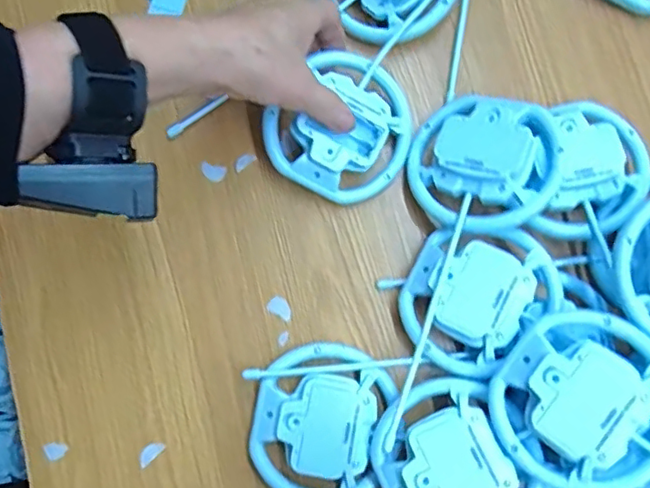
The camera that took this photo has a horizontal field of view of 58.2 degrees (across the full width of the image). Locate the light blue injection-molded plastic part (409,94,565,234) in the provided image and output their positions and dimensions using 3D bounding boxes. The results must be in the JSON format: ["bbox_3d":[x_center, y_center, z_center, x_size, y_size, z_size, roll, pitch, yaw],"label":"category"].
[{"bbox_3d":[0.107,-0.058,0.397,0.096,0.027,0.096,-4,75,16],"label":"light blue injection-molded plastic part"}]

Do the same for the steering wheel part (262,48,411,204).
[{"bbox_3d":[0.016,-0.083,0.410,0.101,0.024,0.101,-1,93,-12],"label":"steering wheel part"}]

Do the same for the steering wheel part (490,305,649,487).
[{"bbox_3d":[0.154,0.093,0.341,0.093,0.034,0.103,35,83,5],"label":"steering wheel part"}]

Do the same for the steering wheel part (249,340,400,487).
[{"bbox_3d":[-0.003,0.119,0.388,0.086,0.030,0.104,15,80,3],"label":"steering wheel part"}]

